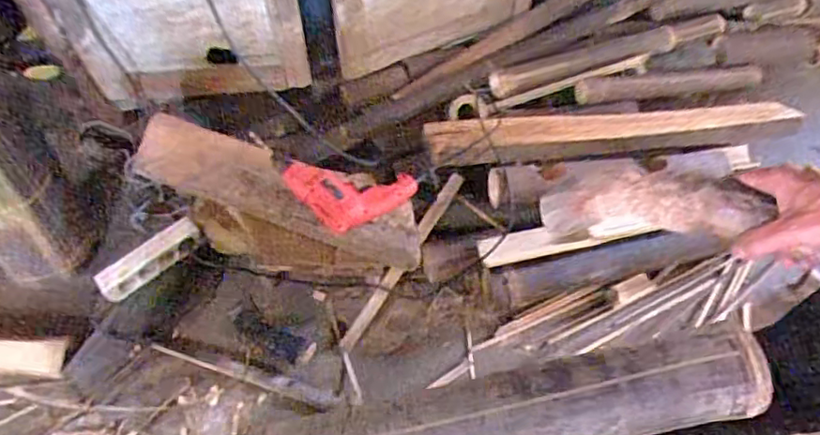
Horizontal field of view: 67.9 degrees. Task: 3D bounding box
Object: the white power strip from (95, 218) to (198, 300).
[{"bbox_3d":[-0.482,0.077,1.128,0.199,0.055,0.046,-35,64,-1],"label":"white power strip"}]

